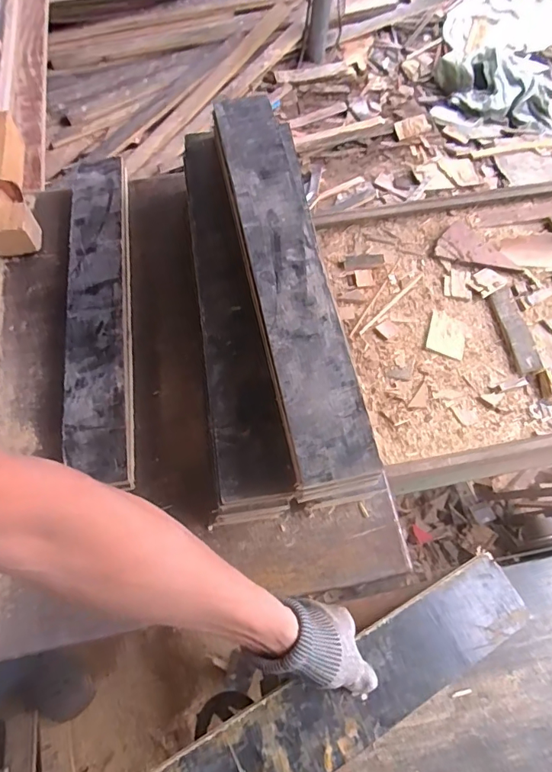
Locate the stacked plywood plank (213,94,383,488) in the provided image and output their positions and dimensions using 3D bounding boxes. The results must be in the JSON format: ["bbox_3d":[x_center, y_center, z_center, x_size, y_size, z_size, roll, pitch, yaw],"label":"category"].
[{"bbox_3d":[0.010,-0.160,0.581,0.094,0.013,0.556,-10,66,-5],"label":"stacked plywood plank"}]

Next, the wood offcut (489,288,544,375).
[{"bbox_3d":[0.405,-0.095,0.802,0.046,0.009,0.158,-7,65,-3],"label":"wood offcut"}]

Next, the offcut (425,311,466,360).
[{"bbox_3d":[0.285,-0.085,0.791,0.060,0.005,0.080,17,66,8],"label":"offcut"}]

